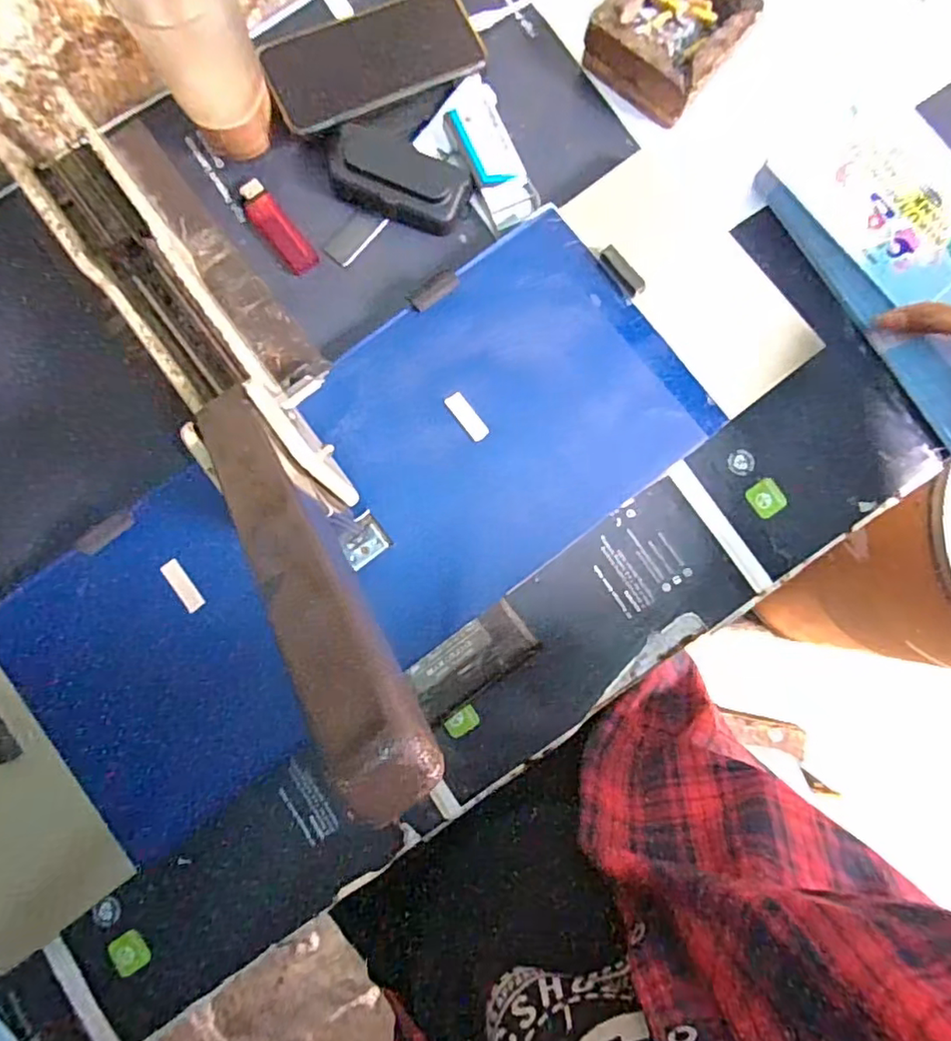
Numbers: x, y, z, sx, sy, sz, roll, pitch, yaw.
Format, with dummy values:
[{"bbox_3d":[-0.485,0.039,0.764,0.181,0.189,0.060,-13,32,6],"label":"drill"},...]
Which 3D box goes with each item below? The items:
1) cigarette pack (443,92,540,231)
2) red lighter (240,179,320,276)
[{"bbox_3d":[0.012,-0.280,0.460,0.042,0.020,0.101,-22,84,-2],"label":"cigarette pack"},{"bbox_3d":[-0.155,-0.228,0.462,0.026,0.013,0.080,-36,85,-4],"label":"red lighter"}]

